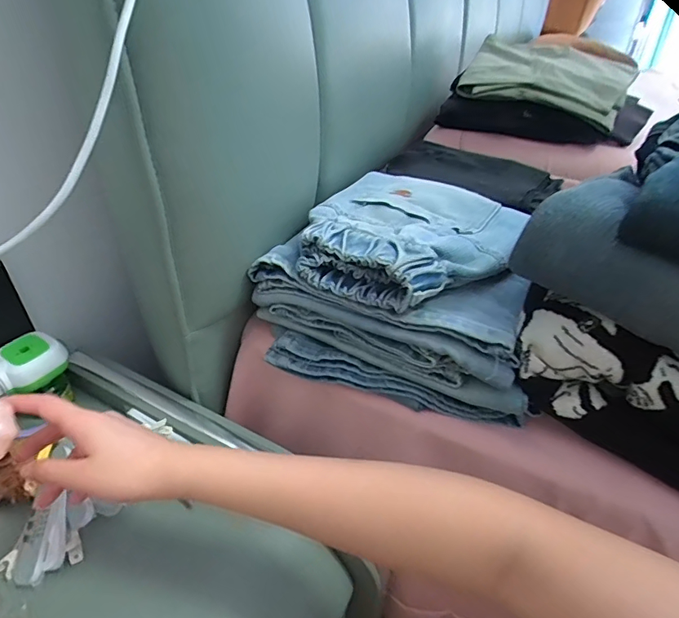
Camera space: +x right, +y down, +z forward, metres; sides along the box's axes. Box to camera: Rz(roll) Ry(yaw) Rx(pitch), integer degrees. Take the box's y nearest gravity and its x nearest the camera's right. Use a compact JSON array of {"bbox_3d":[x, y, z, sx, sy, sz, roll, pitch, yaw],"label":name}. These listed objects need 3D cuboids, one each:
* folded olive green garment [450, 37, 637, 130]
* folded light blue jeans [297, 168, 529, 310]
[{"bbox_3d":[0.307,-0.341,0.698,0.227,0.058,0.213,16,40,16],"label":"folded olive green garment"},{"bbox_3d":[0.069,-0.088,0.463,0.184,0.040,0.245,18,40,19],"label":"folded light blue jeans"}]

